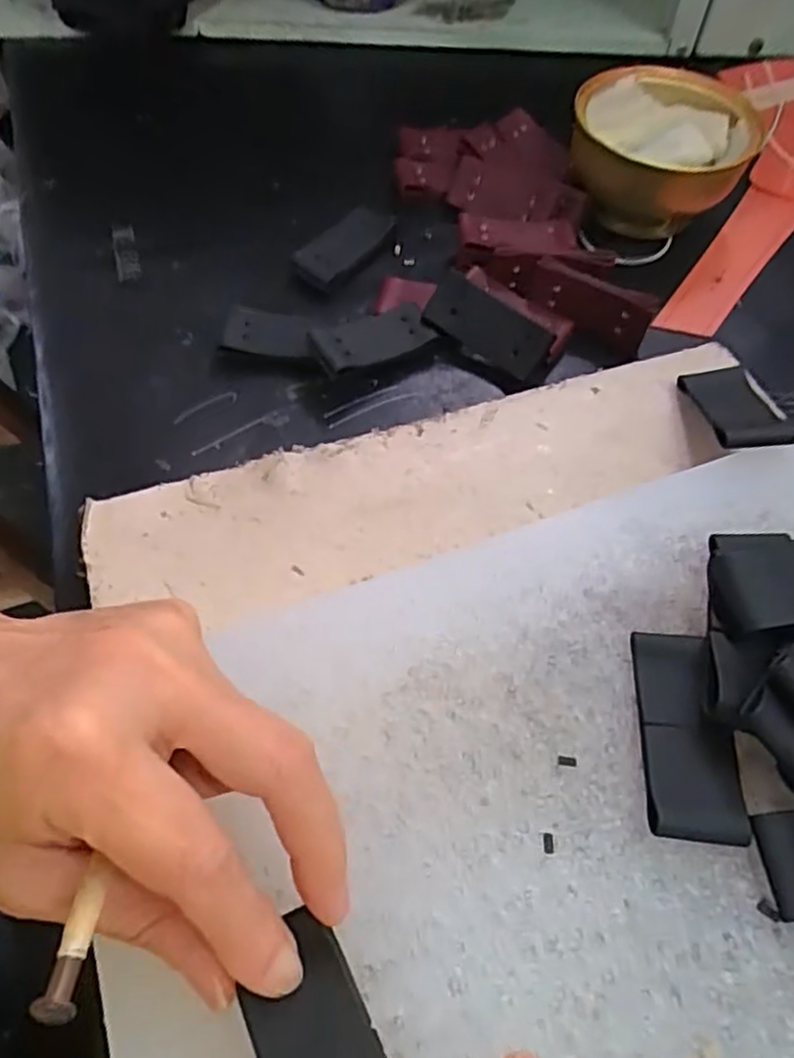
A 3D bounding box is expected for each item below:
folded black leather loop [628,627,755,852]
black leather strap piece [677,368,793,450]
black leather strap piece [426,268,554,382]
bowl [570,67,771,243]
[{"bbox_3d":[0.086,0.061,0.214,0.027,0.008,0.061,6,57,1],"label":"folded black leather loop"},{"bbox_3d":[0.142,-0.052,0.301,0.029,0.009,0.063,5,35,1],"label":"black leather strap piece"},{"bbox_3d":[0.044,-0.102,0.359,0.067,0.012,0.029,39,105,10],"label":"black leather strap piece"},{"bbox_3d":[0.150,-0.224,0.414,0.098,0.050,0.120,11,57,5],"label":"bowl"}]

